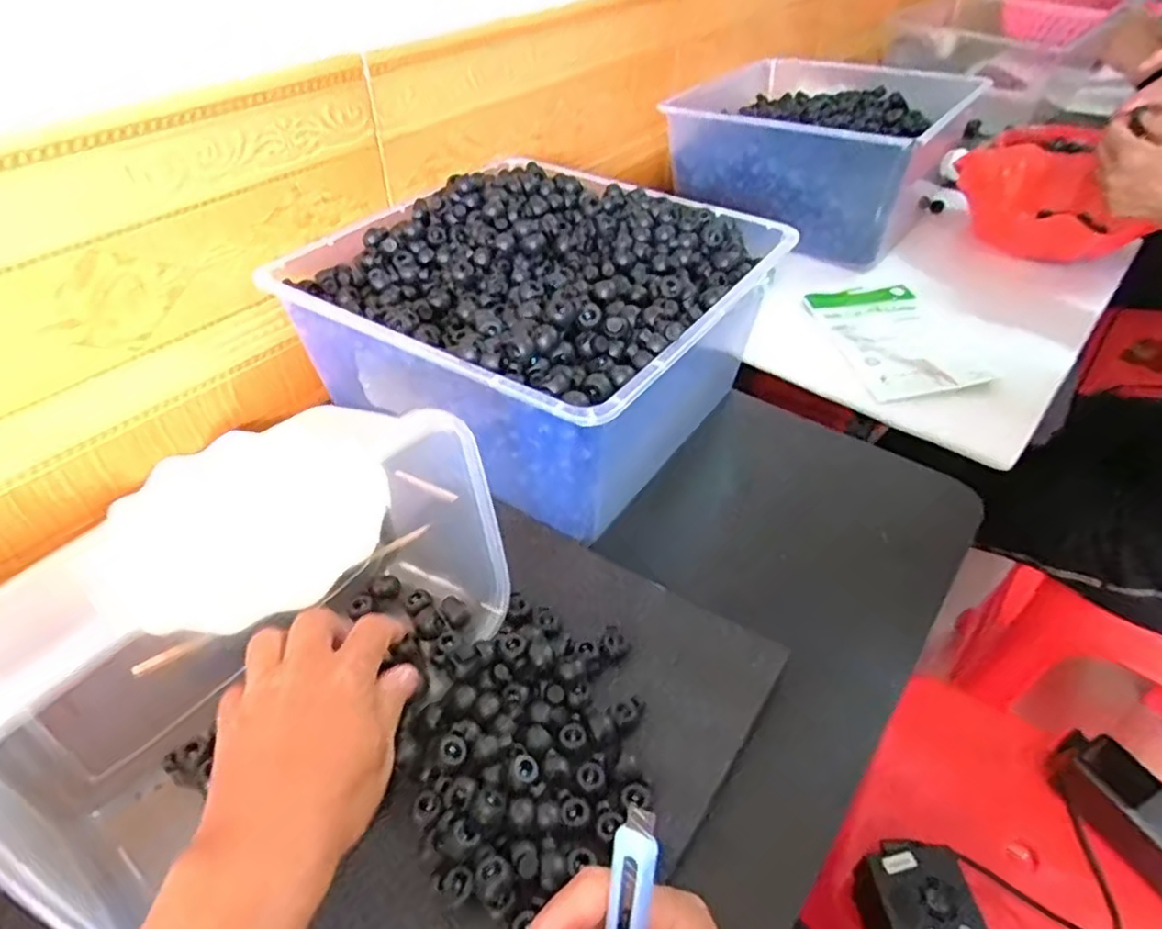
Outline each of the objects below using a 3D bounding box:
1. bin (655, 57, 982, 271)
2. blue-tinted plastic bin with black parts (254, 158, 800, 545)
[{"bbox_3d":[0.283,-0.385,0.857,0.273,0.142,0.345,25,47,23],"label":"bin"},{"bbox_3d":[-0.029,-0.115,0.562,0.292,0.148,0.295,26,48,24],"label":"blue-tinted plastic bin with black parts"}]

